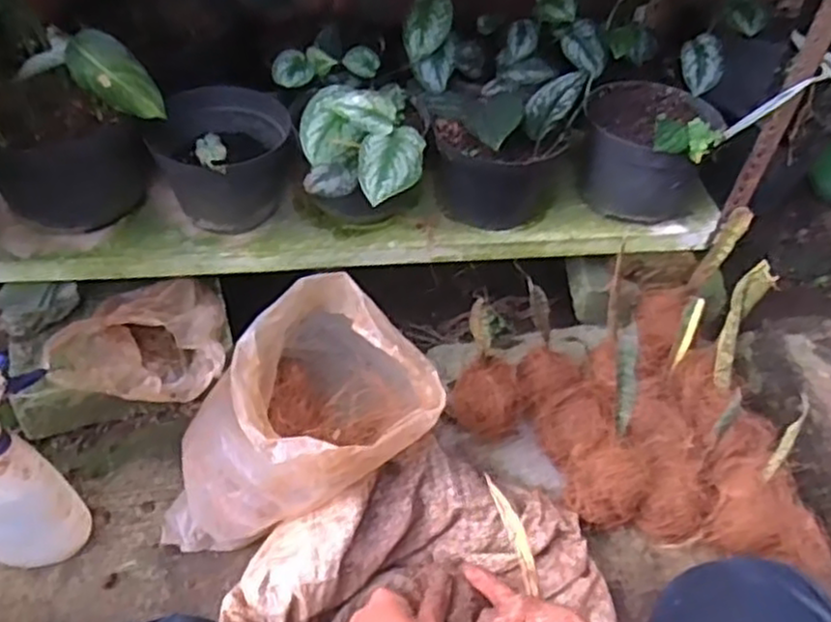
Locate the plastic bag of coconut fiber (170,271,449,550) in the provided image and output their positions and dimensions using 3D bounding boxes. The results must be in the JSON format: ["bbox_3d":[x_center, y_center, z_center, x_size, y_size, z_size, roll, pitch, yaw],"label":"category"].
[{"bbox_3d":[-0.127,0.132,0.744,0.267,0.241,0.196,-31,57,-27],"label":"plastic bag of coconut fiber"}]

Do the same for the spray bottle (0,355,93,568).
[{"bbox_3d":[-0.400,0.173,0.735,0.085,0.257,0.123,33,55,23],"label":"spray bottle"}]

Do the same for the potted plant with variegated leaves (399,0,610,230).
[{"bbox_3d":[0.128,-0.266,0.985,0.239,0.254,0.215,-17,52,-17],"label":"potted plant with variegated leaves"}]

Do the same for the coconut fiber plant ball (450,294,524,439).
[{"bbox_3d":[0.088,0.069,0.904,0.072,0.179,0.089,-8,11,-41],"label":"coconut fiber plant ball"}]

